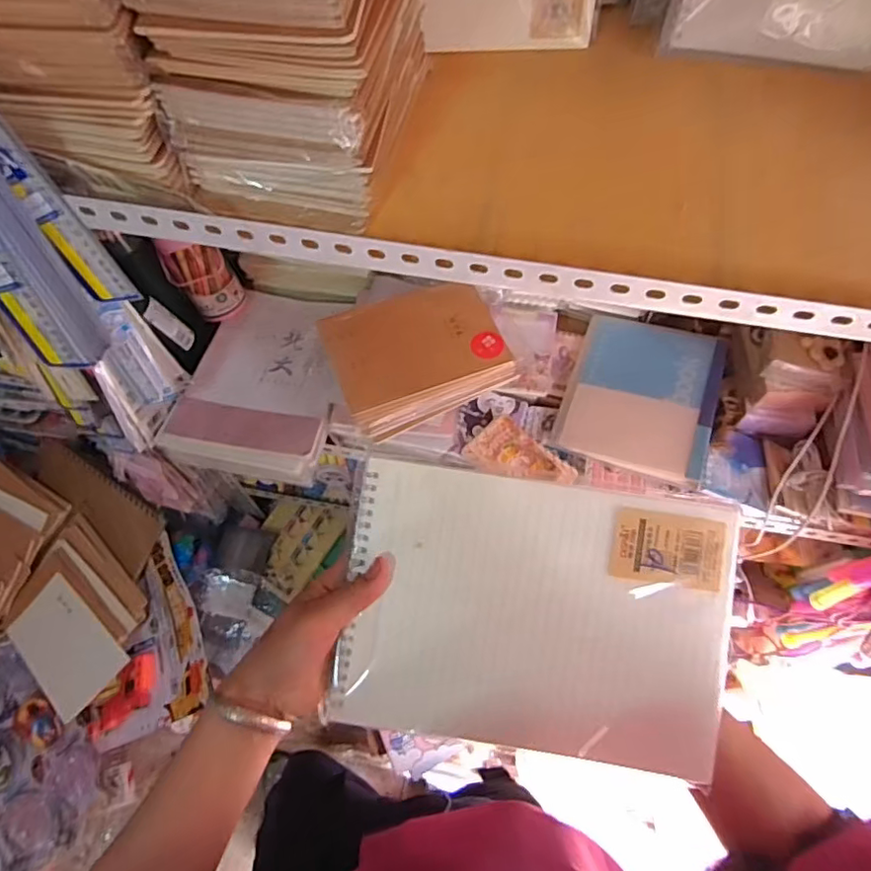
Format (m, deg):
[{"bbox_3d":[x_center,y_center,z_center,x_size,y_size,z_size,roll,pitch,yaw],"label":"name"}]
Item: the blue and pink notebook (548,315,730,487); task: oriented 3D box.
[{"bbox_3d":[0.270,-0.053,0.741,0.181,0.020,0.211,15,68,20],"label":"blue and pink notebook"}]

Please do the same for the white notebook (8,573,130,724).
[{"bbox_3d":[-0.629,0.357,0.960,0.193,0.015,0.141,39,79,10],"label":"white notebook"}]

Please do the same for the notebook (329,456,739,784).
[{"bbox_3d":[0.067,0.117,0.373,0.249,0.011,0.174,8,88,2],"label":"notebook"}]

